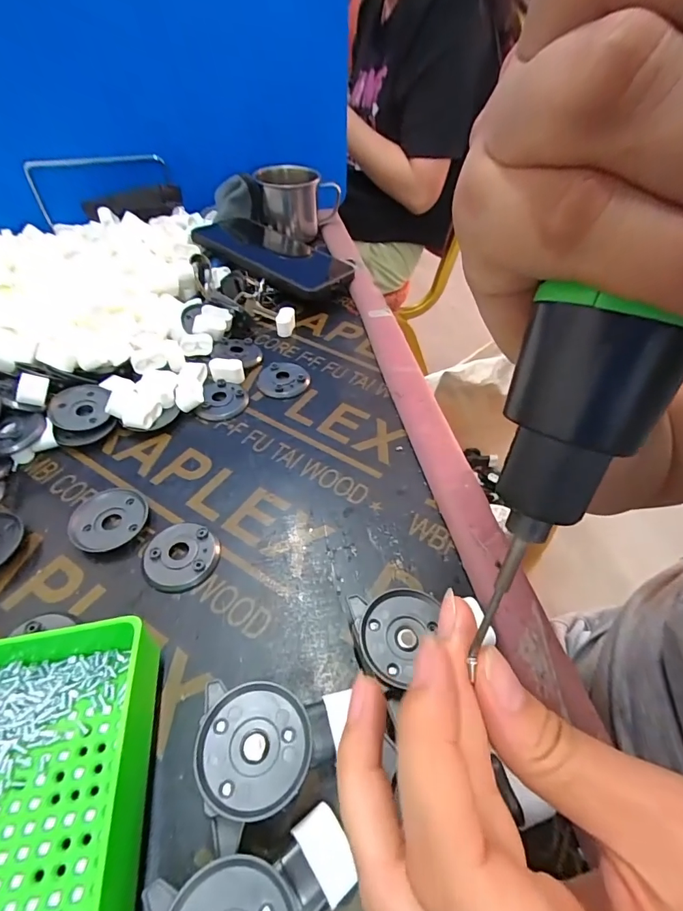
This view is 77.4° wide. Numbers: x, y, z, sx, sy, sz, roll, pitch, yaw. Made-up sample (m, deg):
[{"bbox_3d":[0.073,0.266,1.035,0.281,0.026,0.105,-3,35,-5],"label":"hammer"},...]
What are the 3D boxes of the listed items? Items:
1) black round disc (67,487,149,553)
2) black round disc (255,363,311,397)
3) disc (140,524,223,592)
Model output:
[{"bbox_3d":[-0.138,0.038,0.254,0.040,0.008,0.043,1,49,-1],"label":"black round disc"},{"bbox_3d":[-0.047,-0.062,0.345,0.041,0.007,0.041,1,49,-1],"label":"black round disc"},{"bbox_3d":[-0.091,0.056,0.240,0.042,0.006,0.039,1,49,-1],"label":"disc"}]

